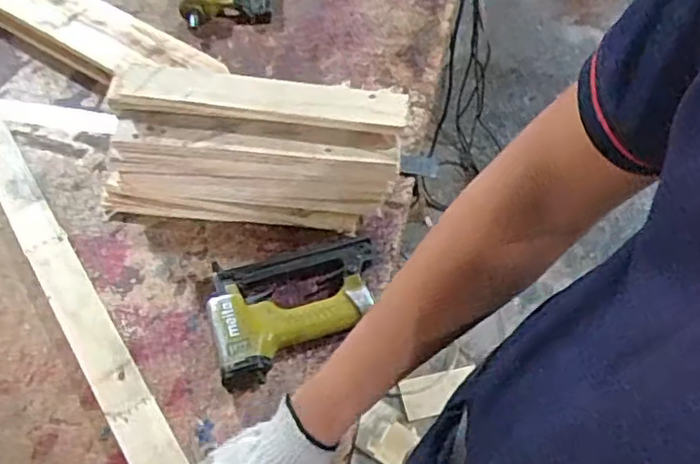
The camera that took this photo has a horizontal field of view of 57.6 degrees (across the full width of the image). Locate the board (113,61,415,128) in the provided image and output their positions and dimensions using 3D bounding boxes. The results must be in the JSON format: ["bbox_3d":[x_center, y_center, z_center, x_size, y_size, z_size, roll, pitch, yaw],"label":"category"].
[{"bbox_3d":[-0.091,-0.141,0.644,0.297,0.017,0.046,7,72,2],"label":"board"}]

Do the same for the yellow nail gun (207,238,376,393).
[{"bbox_3d":[-0.053,0.075,0.662,0.179,0.041,0.125,-14,57,-11],"label":"yellow nail gun"}]

